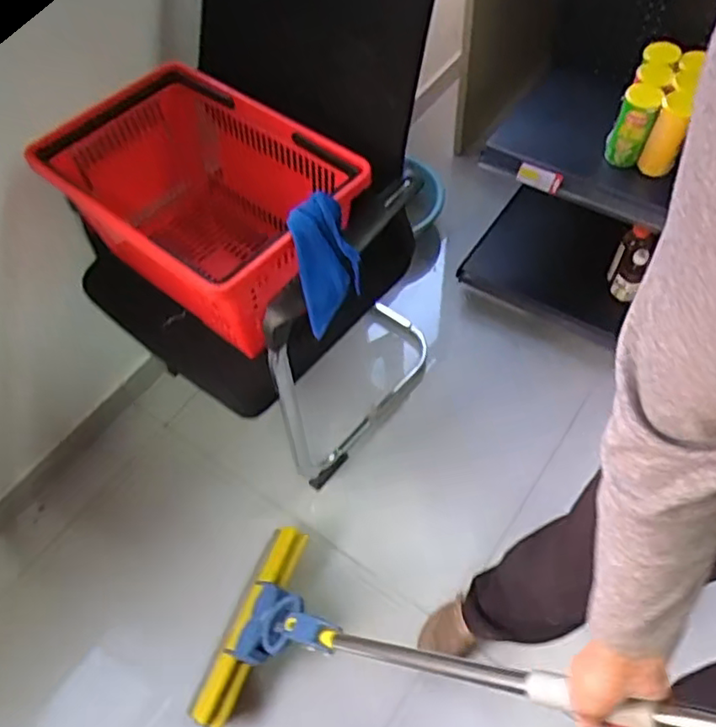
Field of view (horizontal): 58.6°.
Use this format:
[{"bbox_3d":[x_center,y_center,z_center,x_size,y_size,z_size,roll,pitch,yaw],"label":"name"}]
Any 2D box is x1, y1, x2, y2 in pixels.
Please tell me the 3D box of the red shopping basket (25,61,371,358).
[{"bbox_3d":[-0.270,-0.258,1.092,0.519,0.278,0.317,34,65,23],"label":"red shopping basket"}]

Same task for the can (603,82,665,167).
[{"bbox_3d":[0.568,-0.493,1.324,0.076,0.154,0.074,-2,57,3],"label":"can"}]

